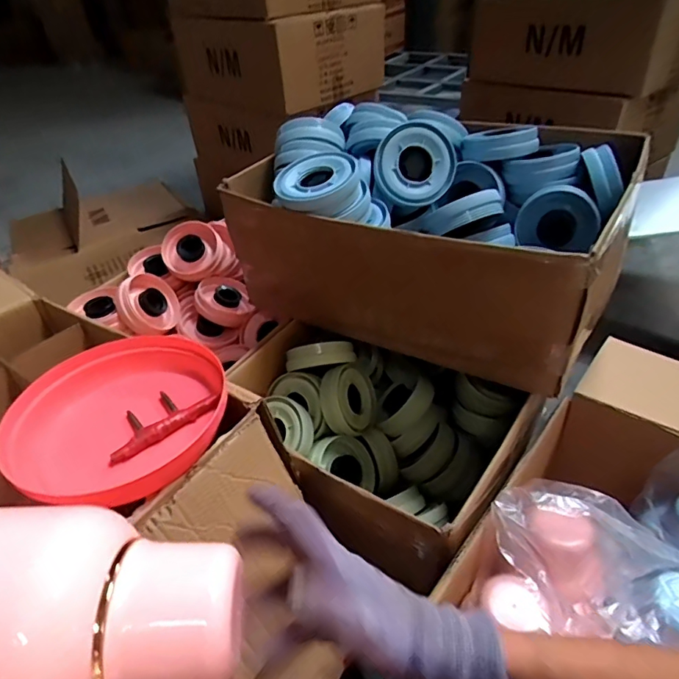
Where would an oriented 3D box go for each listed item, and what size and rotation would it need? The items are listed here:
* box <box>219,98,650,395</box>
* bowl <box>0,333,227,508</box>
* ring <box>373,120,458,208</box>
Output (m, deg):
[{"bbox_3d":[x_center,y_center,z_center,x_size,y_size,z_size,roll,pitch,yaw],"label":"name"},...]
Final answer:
[{"bbox_3d":[0.174,-0.220,0.887,0.598,0.291,0.483,22,46,29],"label":"box"},{"bbox_3d":[-0.240,0.078,0.542,0.217,0.057,0.206,-3,39,2],"label":"bowl"},{"bbox_3d":[0.130,-0.296,0.818,0.134,0.129,0.034,-35,7,5],"label":"ring"}]

